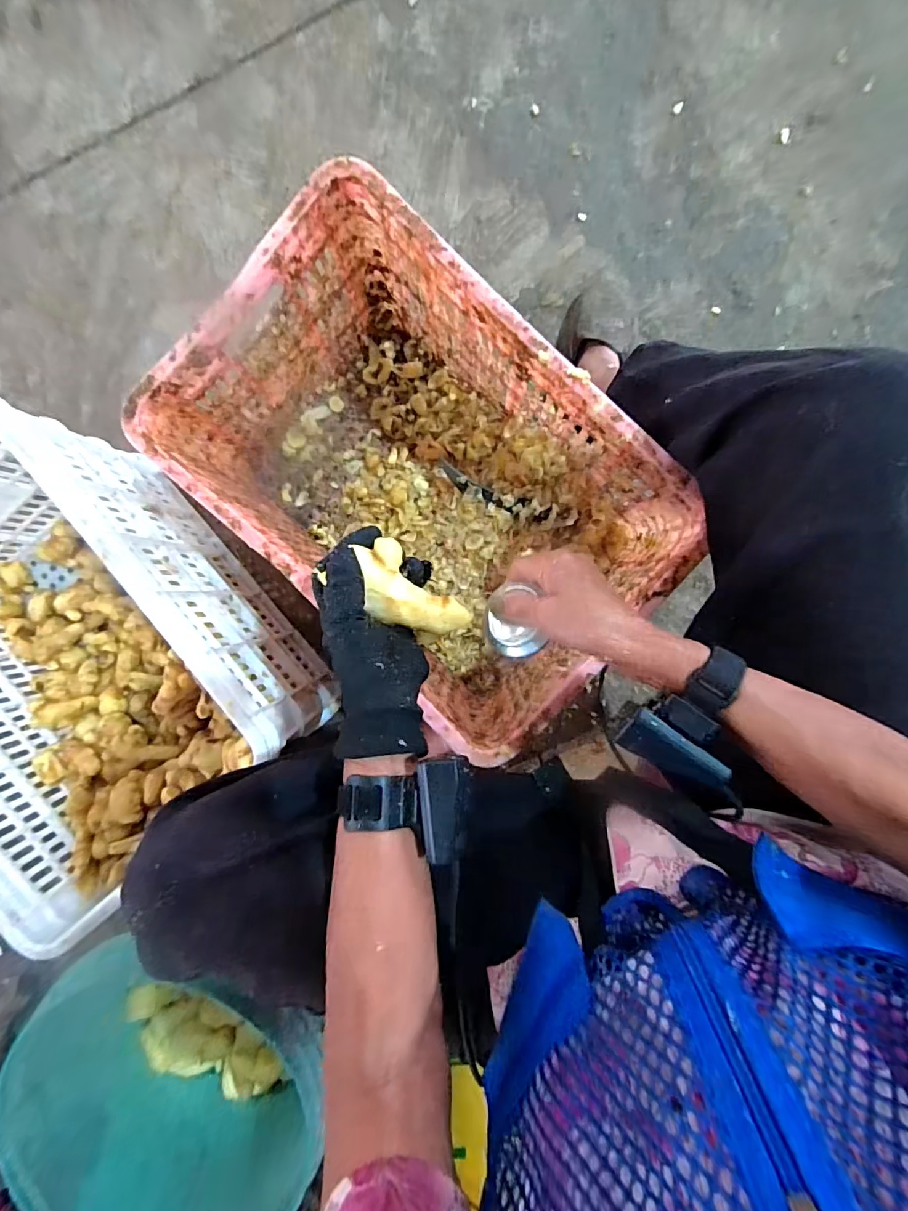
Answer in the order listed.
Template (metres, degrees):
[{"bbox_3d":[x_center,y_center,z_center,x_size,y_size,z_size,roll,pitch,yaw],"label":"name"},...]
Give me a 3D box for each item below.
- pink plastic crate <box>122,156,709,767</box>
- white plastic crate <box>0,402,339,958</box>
[{"bbox_3d":[-0.029,-0.138,0.608,0.510,0.272,0.338,44,93,-1],"label":"pink plastic crate"},{"bbox_3d":[-0.469,0.056,0.639,0.349,0.299,0.500,-41,91,2],"label":"white plastic crate"}]

